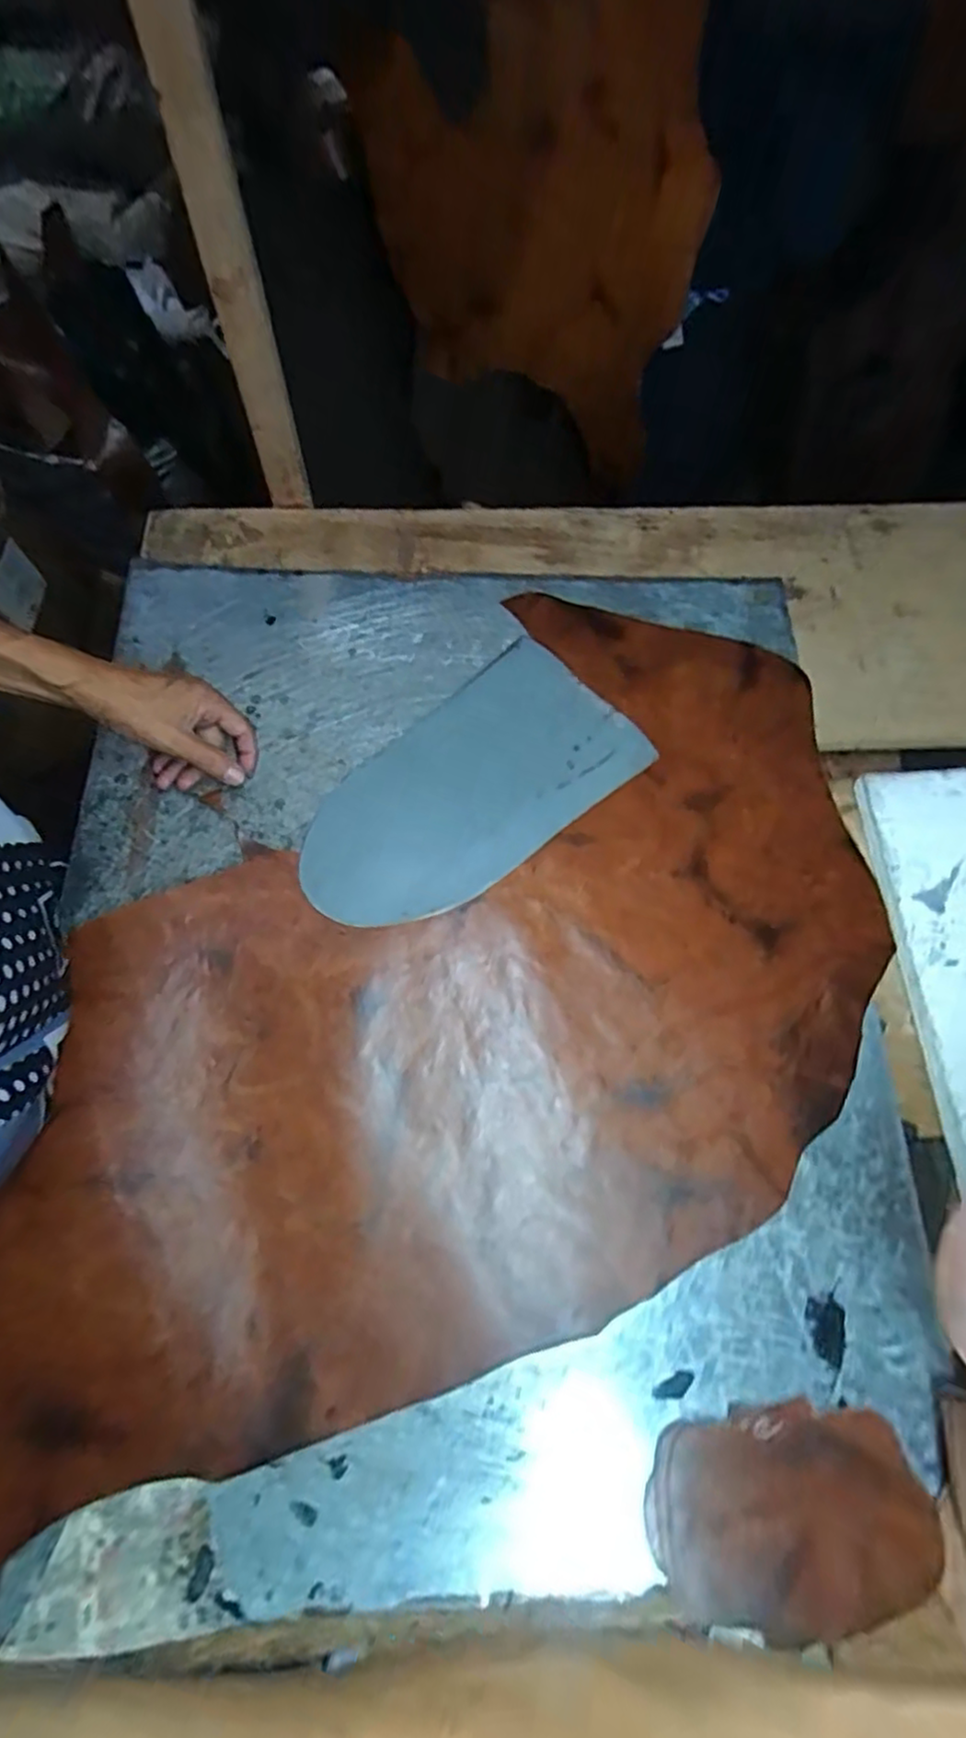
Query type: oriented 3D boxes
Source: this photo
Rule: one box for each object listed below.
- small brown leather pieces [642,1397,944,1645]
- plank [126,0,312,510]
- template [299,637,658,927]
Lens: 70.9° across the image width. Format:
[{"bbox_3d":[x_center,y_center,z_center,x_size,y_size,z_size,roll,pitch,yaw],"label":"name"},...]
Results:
[{"bbox_3d":[0.182,0.383,0.403,0.164,0.025,0.095,-3,69,-3],"label":"small brown leather pieces"},{"bbox_3d":[-0.190,-0.451,0.513,0.040,0.380,0.023,-7,70,-5],"label":"plank"},{"bbox_3d":[-0.013,-0.065,0.577,0.300,0.007,0.159,-41,75,-15],"label":"template"}]

